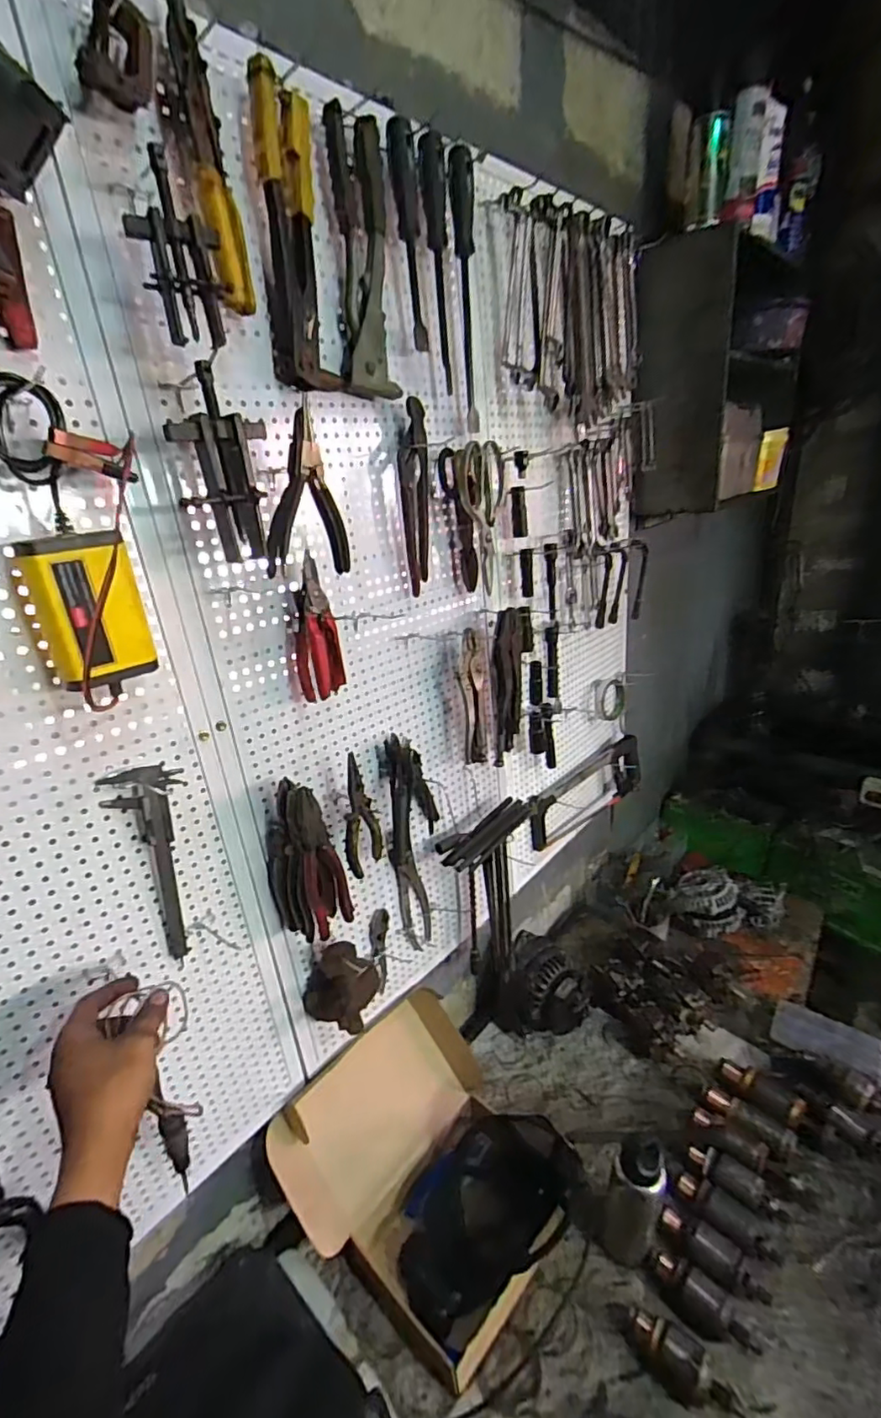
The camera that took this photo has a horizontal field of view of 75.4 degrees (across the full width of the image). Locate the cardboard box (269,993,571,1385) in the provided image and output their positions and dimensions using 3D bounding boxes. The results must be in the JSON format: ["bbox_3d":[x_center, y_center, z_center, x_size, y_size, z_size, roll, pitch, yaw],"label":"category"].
[{"bbox_3d":[-0.028,0.668,0.824,0.317,0.221,0.330,-22,28,-36],"label":"cardboard box"}]

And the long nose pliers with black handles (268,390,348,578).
[{"bbox_3d":[-0.135,-0.223,0.588,0.089,0.163,0.024,-7,23,-29],"label":"long nose pliers with black handles"}]

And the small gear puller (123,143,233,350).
[{"bbox_3d":[-0.212,-0.369,0.462,0.065,0.122,0.016,-20,27,-32],"label":"small gear puller"}]

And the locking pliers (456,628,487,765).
[{"bbox_3d":[0.047,-0.012,0.871,0.019,0.215,0.048,15,30,41],"label":"locking pliers"}]

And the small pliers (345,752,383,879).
[{"bbox_3d":[-0.101,0.139,0.741,0.055,0.171,0.018,-16,26,-38],"label":"small pliers"}]

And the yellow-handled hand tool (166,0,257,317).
[{"bbox_3d":[-0.200,-0.483,0.507,0.029,0.218,0.069,-7,22,-5],"label":"yellow-handled hand tool"}]

